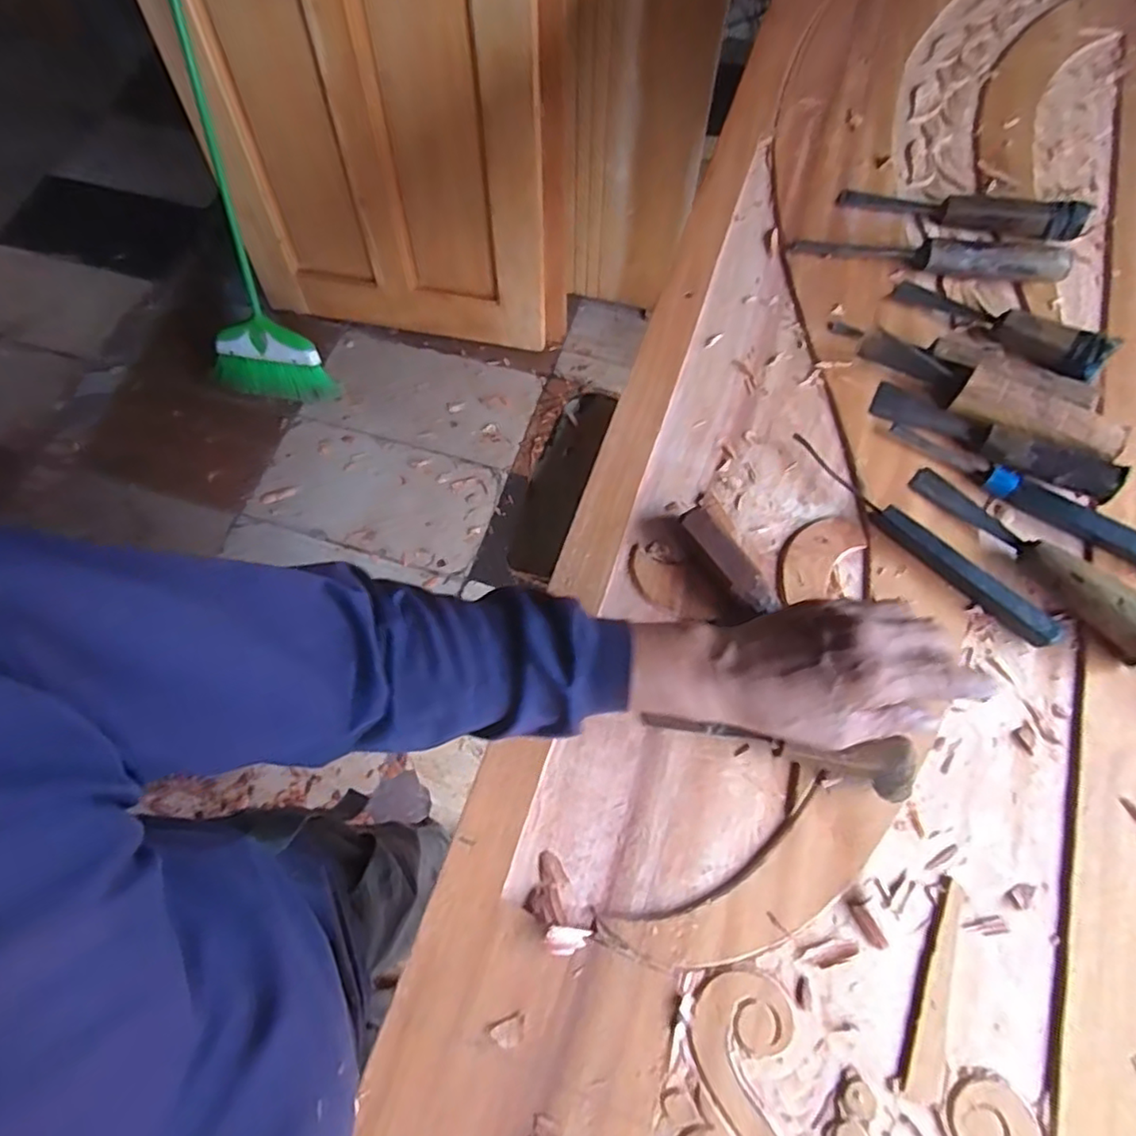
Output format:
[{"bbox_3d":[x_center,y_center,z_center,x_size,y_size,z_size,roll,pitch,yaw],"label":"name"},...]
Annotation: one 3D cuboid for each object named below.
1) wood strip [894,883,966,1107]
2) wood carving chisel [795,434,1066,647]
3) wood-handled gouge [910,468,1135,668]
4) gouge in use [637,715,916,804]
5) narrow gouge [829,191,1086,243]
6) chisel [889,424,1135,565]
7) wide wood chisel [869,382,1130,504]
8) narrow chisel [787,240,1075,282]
[{"bbox_3d":[0.238,0.271,0.409,0.025,0.004,0.128,19,71,8],"label":"wood strip"},{"bbox_3d":[0.281,-0.027,0.510,0.022,0.022,0.241,-41,74,-13],"label":"wood carving chisel"},{"bbox_3d":[0.364,-0.012,0.487,0.029,0.040,0.206,-37,73,-11],"label":"wood-handled gouge"},{"bbox_3d":[0.148,0.129,0.449,0.185,0.026,0.035,8,70,15],"label":"gouge in use"},{"bbox_3d":[0.387,-0.359,0.623,0.220,0.037,0.032,18,71,8],"label":"narrow gouge"},{"bbox_3d":[0.378,-0.061,0.518,0.228,0.020,0.022,34,74,13],"label":"chisel"},{"bbox_3d":[0.354,-0.108,0.528,0.192,0.035,0.031,33,74,13],"label":"wide wood chisel"},{"bbox_3d":[0.344,-0.303,0.602,0.244,0.039,0.021,14,70,7],"label":"narrow chisel"}]

